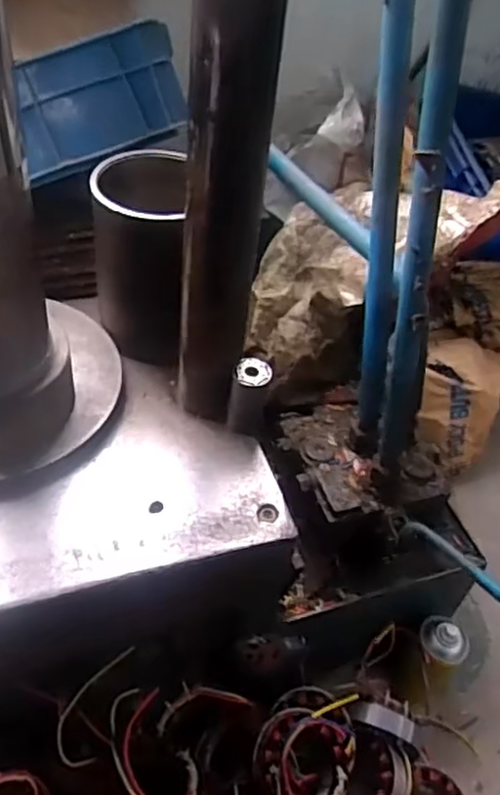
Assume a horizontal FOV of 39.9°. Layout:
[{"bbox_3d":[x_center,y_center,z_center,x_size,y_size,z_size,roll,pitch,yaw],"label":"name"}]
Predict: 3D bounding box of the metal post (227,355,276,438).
[{"bbox_3d":[0.000,0.001,0.698,0.038,0.080,0.033,8,45,0],"label":"metal post"}]

